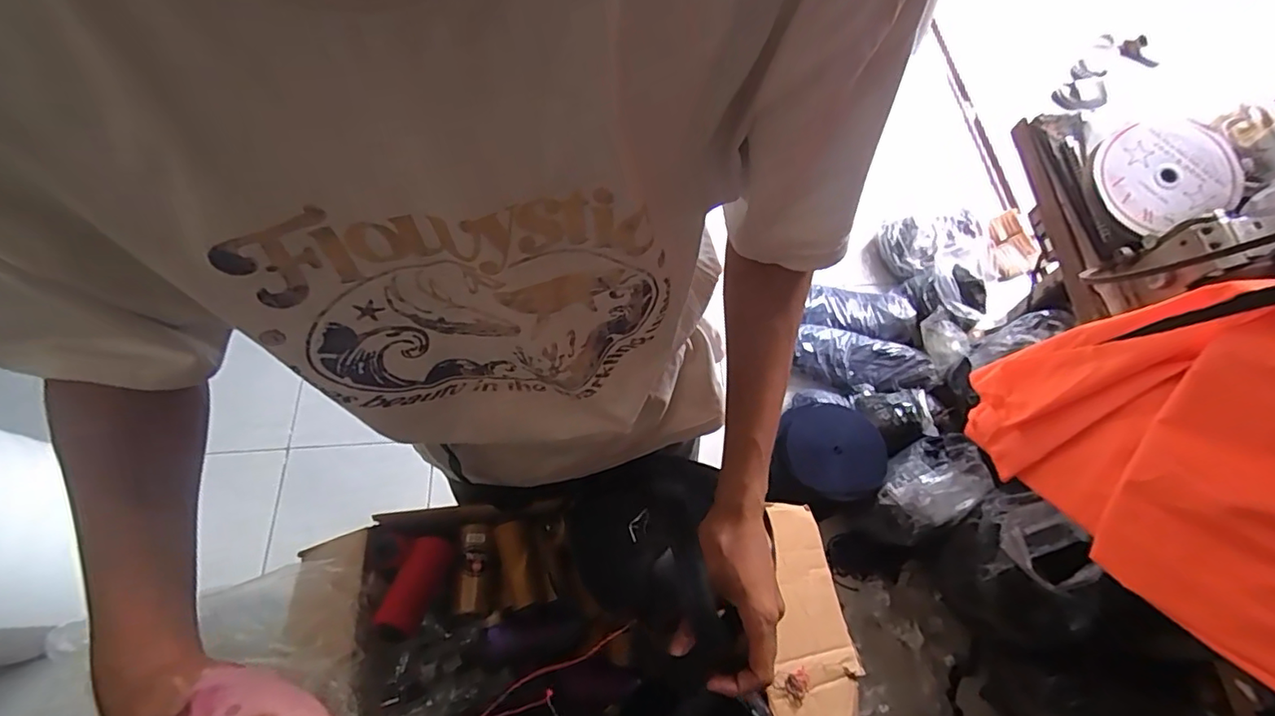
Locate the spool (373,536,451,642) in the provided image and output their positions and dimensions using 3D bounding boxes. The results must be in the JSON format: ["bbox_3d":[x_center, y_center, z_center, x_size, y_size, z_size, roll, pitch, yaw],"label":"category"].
[{"bbox_3d":[-0.258,0.266,0.651,0.047,0.040,0.111,13,52,7],"label":"spool"}]

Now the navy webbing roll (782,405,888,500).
[{"bbox_3d":[0.451,0.211,1.288,0.214,0.053,0.226,-1,66,1],"label":"navy webbing roll"}]

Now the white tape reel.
[{"bbox_3d":[0.804,-0.285,0.852,0.188,0.035,0.170,-28,72,14],"label":"white tape reel"}]

